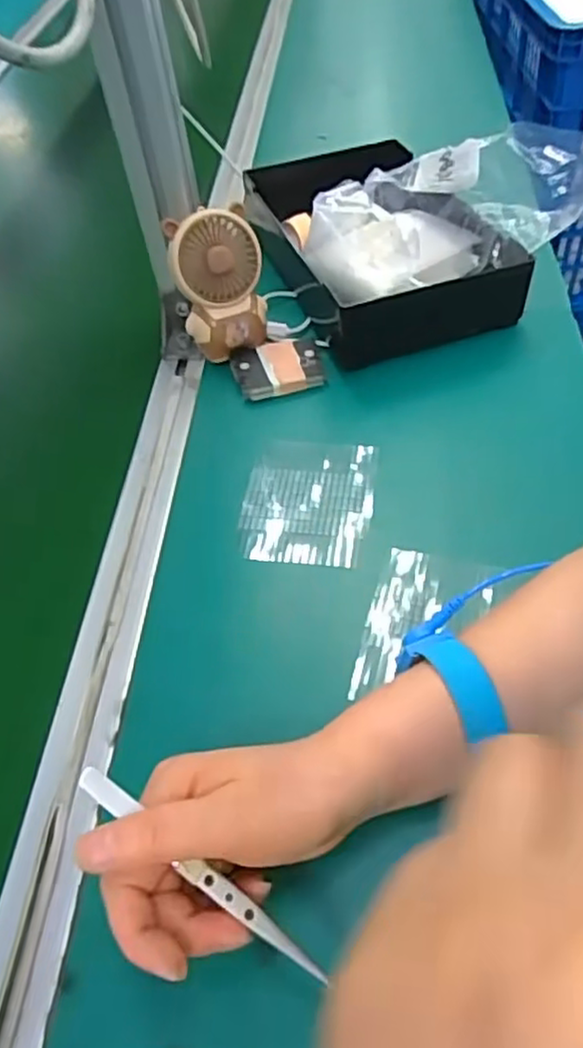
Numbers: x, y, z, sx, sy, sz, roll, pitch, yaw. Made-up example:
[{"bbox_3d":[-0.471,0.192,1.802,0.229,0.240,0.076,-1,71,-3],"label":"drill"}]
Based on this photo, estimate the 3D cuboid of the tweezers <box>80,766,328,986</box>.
[{"bbox_3d":[-0.035,0.137,0.269,0.121,0.007,0.009,38,62,6],"label":"tweezers"}]

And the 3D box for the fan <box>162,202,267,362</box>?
[{"bbox_3d":[-0.057,-0.186,0.537,0.068,0.105,0.040,-15,20,-16],"label":"fan"}]

